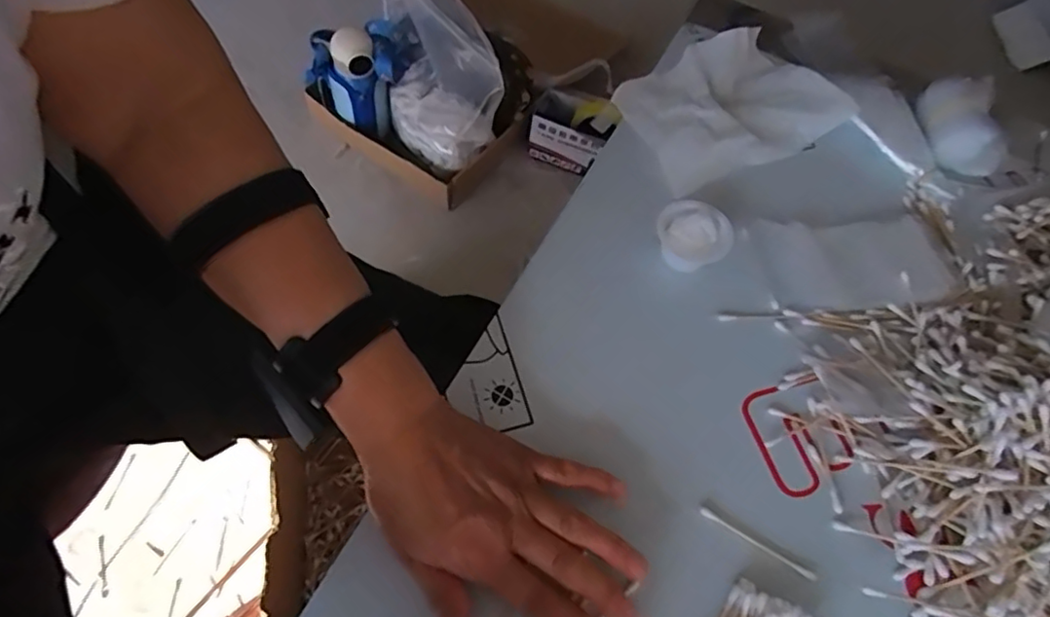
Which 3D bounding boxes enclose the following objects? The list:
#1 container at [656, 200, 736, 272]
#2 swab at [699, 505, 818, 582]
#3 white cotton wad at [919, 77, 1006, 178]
[{"bbox_3d":[0.124,-0.053,0.440,0.053,0.027,0.048,30,62,10],"label":"container"},{"bbox_3d":[0.138,0.140,0.354,0.074,0.004,0.005,31,62,10],"label":"swab"},{"bbox_3d":[0.369,-0.159,0.506,0.045,0.033,0.086,-1,62,-6],"label":"white cotton wad"}]

